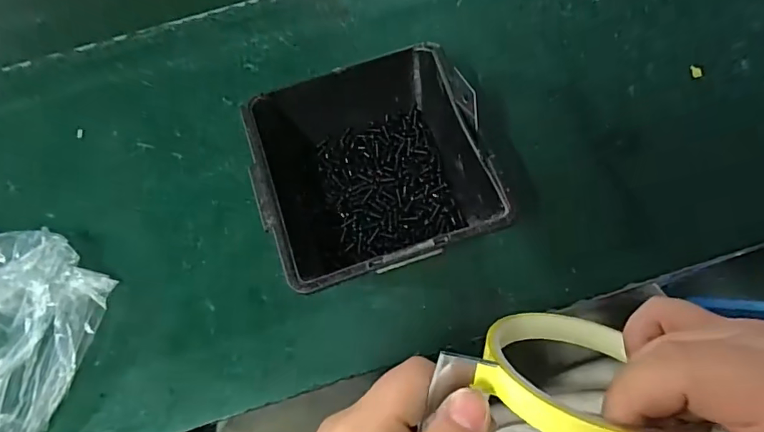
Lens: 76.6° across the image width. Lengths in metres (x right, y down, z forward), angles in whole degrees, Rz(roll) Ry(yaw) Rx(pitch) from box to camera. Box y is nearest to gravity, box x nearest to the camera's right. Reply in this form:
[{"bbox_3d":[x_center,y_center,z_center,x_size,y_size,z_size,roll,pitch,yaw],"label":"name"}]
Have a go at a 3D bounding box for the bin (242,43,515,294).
[{"bbox_3d":[-0.007,-0.024,0.282,0.115,0.066,0.126,-18,70,-4],"label":"bin"}]

